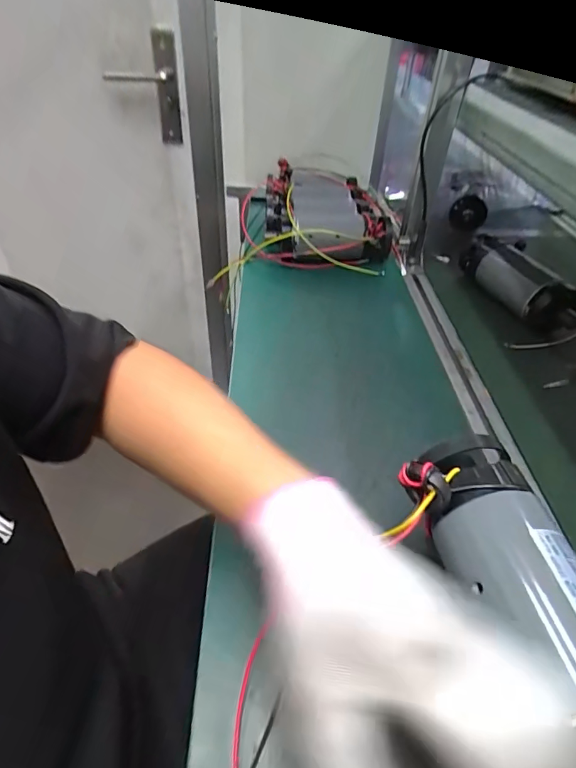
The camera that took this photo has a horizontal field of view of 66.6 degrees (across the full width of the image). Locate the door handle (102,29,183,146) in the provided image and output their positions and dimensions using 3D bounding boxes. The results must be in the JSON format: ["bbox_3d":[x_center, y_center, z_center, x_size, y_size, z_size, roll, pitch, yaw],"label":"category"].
[{"bbox_3d":[-0.292,-0.595,0.889,0.138,0.193,0.044,1,42,-3],"label":"door handle"}]

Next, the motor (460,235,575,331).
[{"bbox_3d":[0.396,-0.180,0.767,0.073,0.080,0.243,-9,43,-13],"label":"motor"}]

